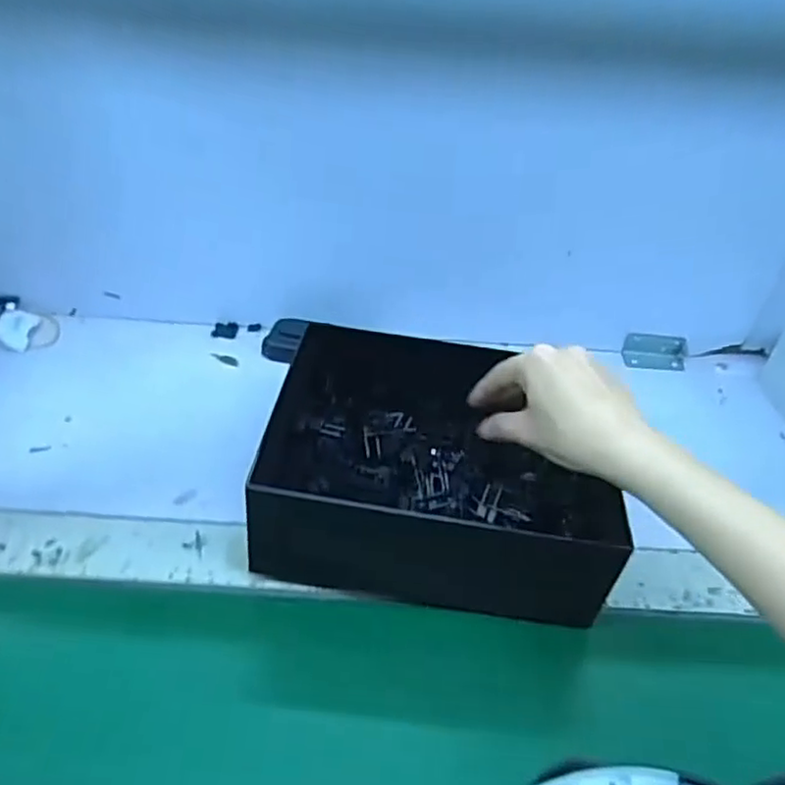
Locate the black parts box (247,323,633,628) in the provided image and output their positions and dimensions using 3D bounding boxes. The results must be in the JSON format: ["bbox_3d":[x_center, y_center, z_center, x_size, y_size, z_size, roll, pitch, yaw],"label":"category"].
[{"bbox_3d":[0.035,0.045,0.483,0.227,0.091,0.208,9,40,4],"label":"black parts box"}]

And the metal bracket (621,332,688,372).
[{"bbox_3d":[0.267,-0.041,0.660,0.063,0.027,0.024,6,40,1],"label":"metal bracket"}]

